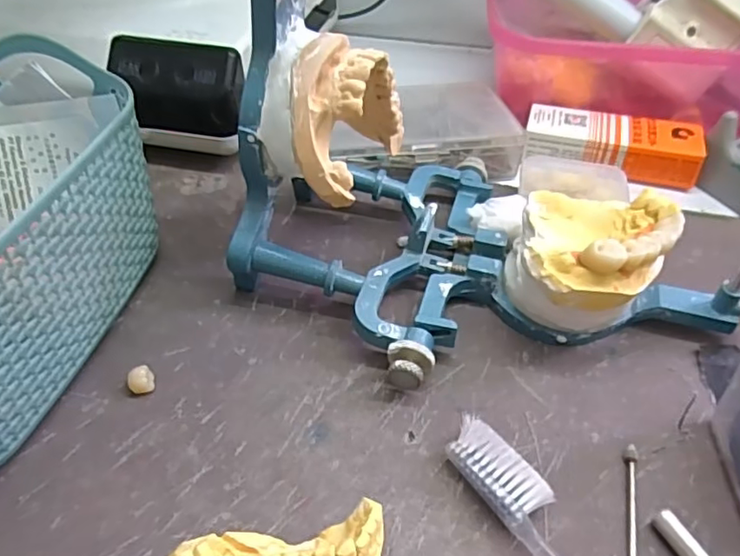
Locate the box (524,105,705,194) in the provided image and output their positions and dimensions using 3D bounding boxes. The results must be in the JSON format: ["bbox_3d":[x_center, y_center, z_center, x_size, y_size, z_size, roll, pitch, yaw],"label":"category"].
[{"bbox_3d":[0.143,-0.079,0.344,0.096,0.024,0.034,14,47,13],"label":"box"}]

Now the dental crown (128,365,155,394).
[{"bbox_3d":[-0.092,0.041,0.233,0.010,0.009,0.008,-24,51,-22],"label":"dental crown"}]

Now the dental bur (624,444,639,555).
[{"bbox_3d":[0.093,0.078,0.204,0.005,0.004,0.042,11,47,10],"label":"dental bur"}]

